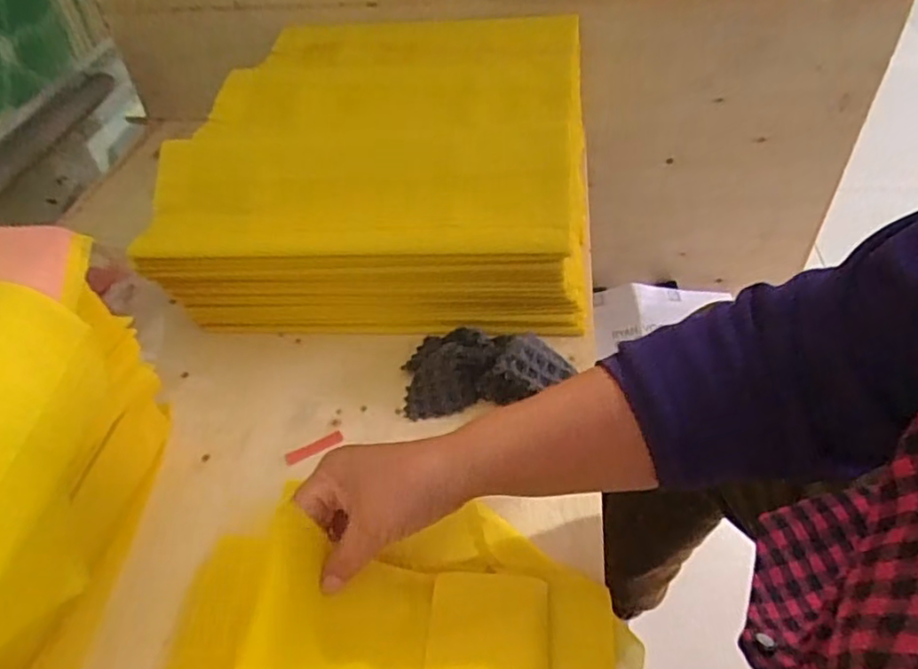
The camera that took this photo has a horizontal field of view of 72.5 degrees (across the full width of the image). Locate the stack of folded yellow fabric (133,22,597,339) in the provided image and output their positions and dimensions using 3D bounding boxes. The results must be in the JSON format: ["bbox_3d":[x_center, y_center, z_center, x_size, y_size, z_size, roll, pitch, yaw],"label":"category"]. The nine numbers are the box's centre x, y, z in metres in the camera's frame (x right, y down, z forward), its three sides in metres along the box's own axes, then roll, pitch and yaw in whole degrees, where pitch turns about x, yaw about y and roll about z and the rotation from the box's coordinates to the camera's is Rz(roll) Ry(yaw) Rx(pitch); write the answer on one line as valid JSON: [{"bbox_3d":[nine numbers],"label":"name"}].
[{"bbox_3d":[-0.059,-0.184,0.649,0.355,0.140,0.402,2,46,6],"label":"stack of folded yellow fabric"}]

